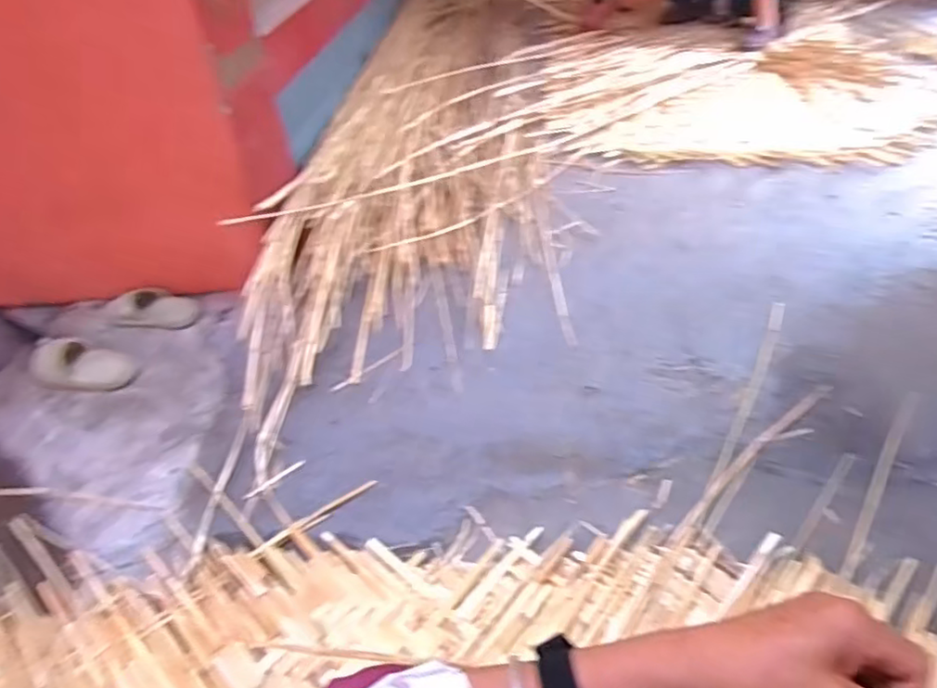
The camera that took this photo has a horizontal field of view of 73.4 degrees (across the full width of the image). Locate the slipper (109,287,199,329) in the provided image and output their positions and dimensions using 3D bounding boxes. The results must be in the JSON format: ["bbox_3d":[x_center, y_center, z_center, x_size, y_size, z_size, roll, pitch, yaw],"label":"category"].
[{"bbox_3d":[-0.745,-0.088,1.484,0.226,0.048,0.100,-2,41,6],"label":"slipper"}]

